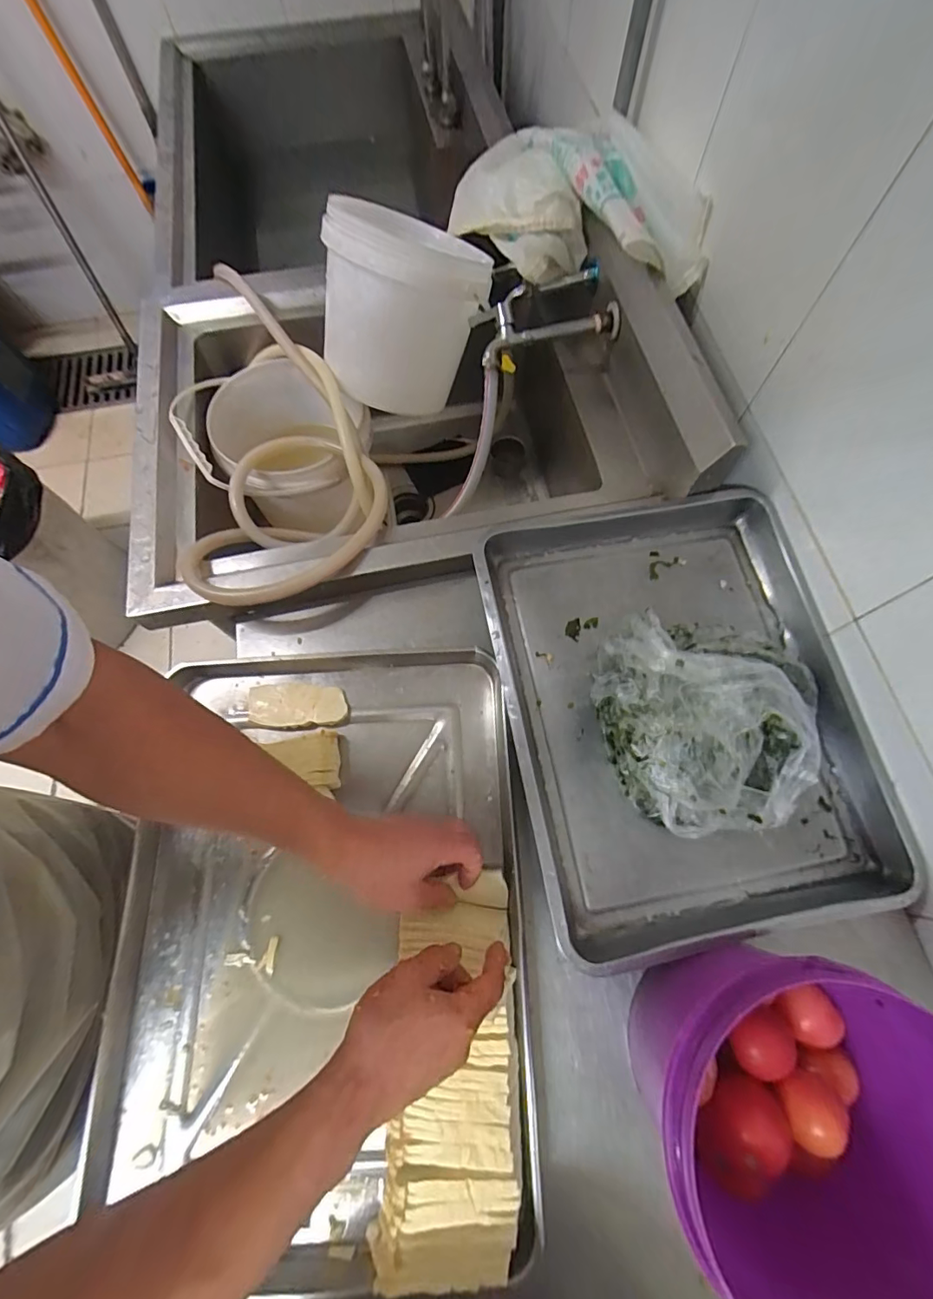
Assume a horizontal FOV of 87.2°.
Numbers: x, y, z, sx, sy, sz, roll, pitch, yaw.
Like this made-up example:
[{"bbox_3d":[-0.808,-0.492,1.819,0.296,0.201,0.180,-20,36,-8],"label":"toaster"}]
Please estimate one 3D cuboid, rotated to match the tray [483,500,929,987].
[{"bbox_3d":[0.236,0.049,0.530,0.382,0.115,0.469,-10,71,-3],"label":"tray"}]

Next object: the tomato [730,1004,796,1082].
[{"bbox_3d":[0.257,0.341,0.425,0.049,0.042,0.054,19,72,7],"label":"tomato"}]

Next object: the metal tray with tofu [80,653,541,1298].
[{"bbox_3d":[-0.157,0.277,0.515,0.414,0.061,0.554,-3,71,0],"label":"metal tray with tofu"}]

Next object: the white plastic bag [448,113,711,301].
[{"bbox_3d":[0.157,-0.631,0.697,0.390,0.125,0.205,25,73,9],"label":"white plastic bag"}]

